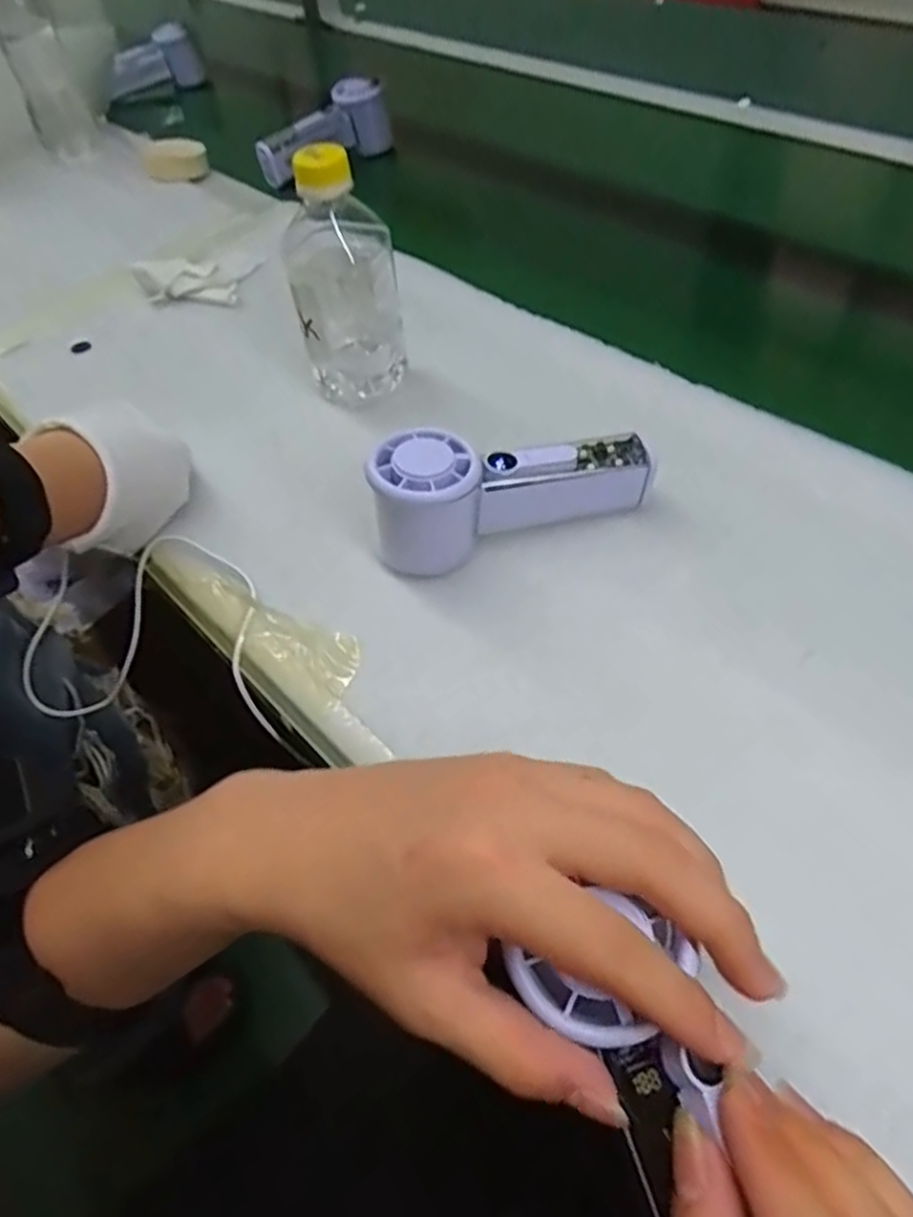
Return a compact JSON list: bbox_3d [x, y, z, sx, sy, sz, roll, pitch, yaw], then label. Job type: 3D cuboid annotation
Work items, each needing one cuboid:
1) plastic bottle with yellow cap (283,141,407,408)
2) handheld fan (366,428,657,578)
[{"bbox_3d":[-0.073,-0.202,0.451,0.067,0.144,0.052,-9,52,-1],"label":"plastic bottle with yellow cap"},{"bbox_3d":[0.030,-0.065,0.394,0.152,0.075,0.053,-21,53,-10],"label":"handheld fan"}]

